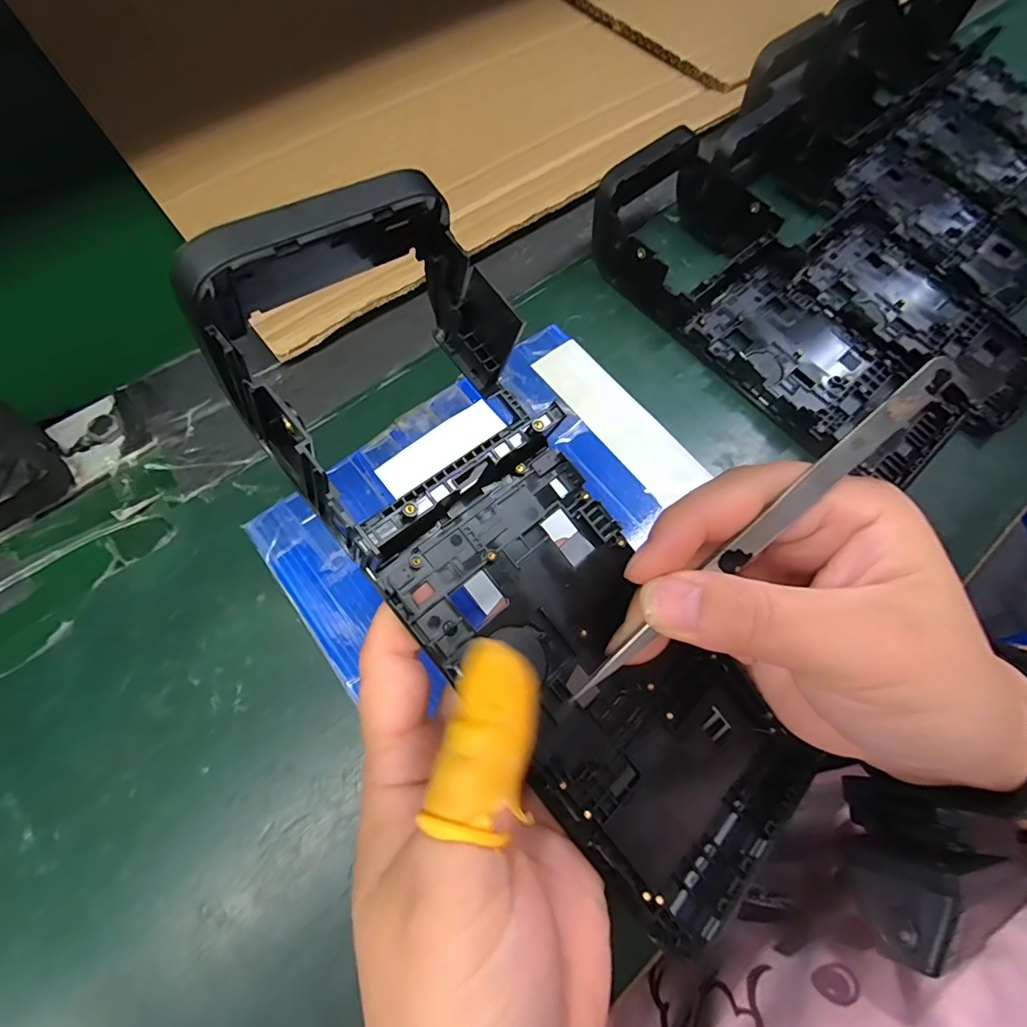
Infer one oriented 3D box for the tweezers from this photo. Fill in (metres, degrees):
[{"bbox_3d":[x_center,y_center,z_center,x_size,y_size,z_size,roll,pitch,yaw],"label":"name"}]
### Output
[{"bbox_3d":[0.067,0.006,0.136,0.122,0.004,0.008,-45,75,9],"label":"tweezers"}]

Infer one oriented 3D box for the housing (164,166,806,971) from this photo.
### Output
[{"bbox_3d":[0.013,0.023,0.149,0.083,0.048,0.234,-36,95,-14],"label":"housing"}]

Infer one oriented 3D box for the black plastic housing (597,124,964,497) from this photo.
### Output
[{"bbox_3d":[0.140,-0.111,0.259,0.087,0.045,0.212,-40,76,-15],"label":"black plastic housing"}]

